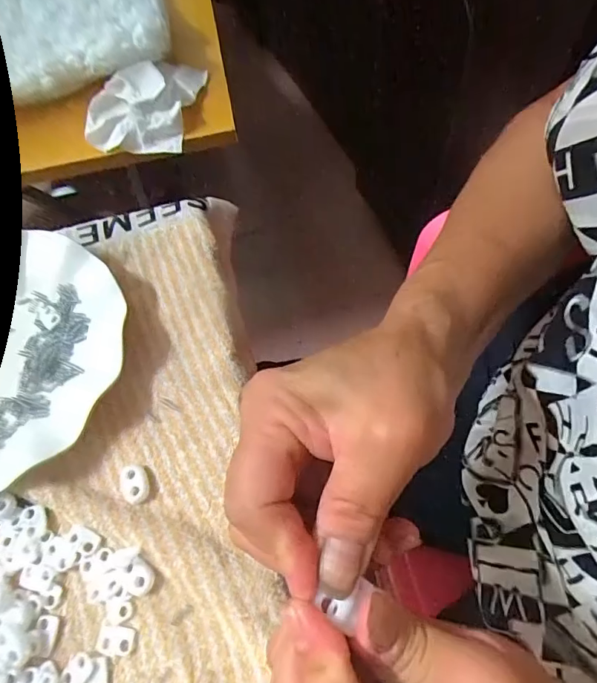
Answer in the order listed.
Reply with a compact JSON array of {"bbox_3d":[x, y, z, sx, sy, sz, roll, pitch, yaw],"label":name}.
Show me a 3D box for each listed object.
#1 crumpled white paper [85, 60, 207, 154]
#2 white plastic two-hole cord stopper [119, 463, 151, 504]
[{"bbox_3d":[-0.140,-0.220,0.410,0.091,0.030,0.108,6,64,9],"label":"crumpled white paper"},{"bbox_3d":[-0.097,0.083,0.271,0.016,0.006,0.024,-32,64,-10],"label":"white plastic two-hole cord stopper"}]

